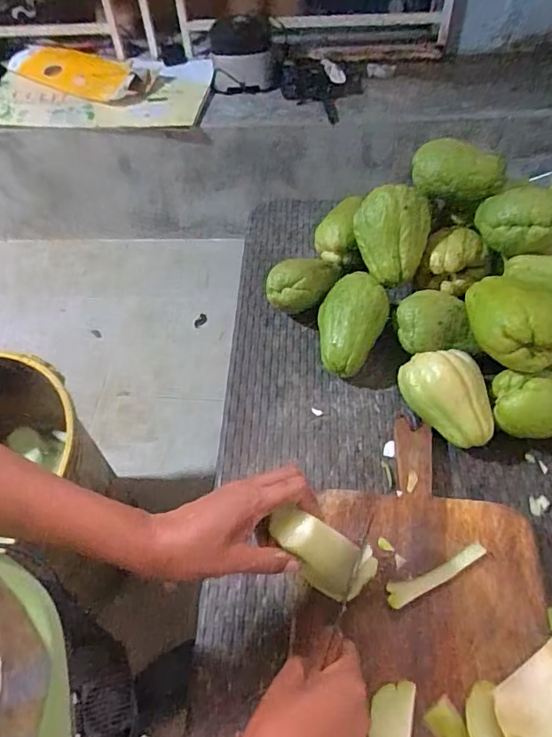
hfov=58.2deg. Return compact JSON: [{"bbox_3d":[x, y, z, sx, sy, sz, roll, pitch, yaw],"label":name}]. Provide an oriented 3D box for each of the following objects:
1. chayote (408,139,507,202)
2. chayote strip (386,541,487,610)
[{"bbox_3d":[0.250,-0.277,0.684,0.122,0.068,0.057,11,56,12],"label":"chayote"},{"bbox_3d":[0.155,0.199,0.484,0.109,0.008,0.022,-24,56,-12],"label":"chayote strip"}]

